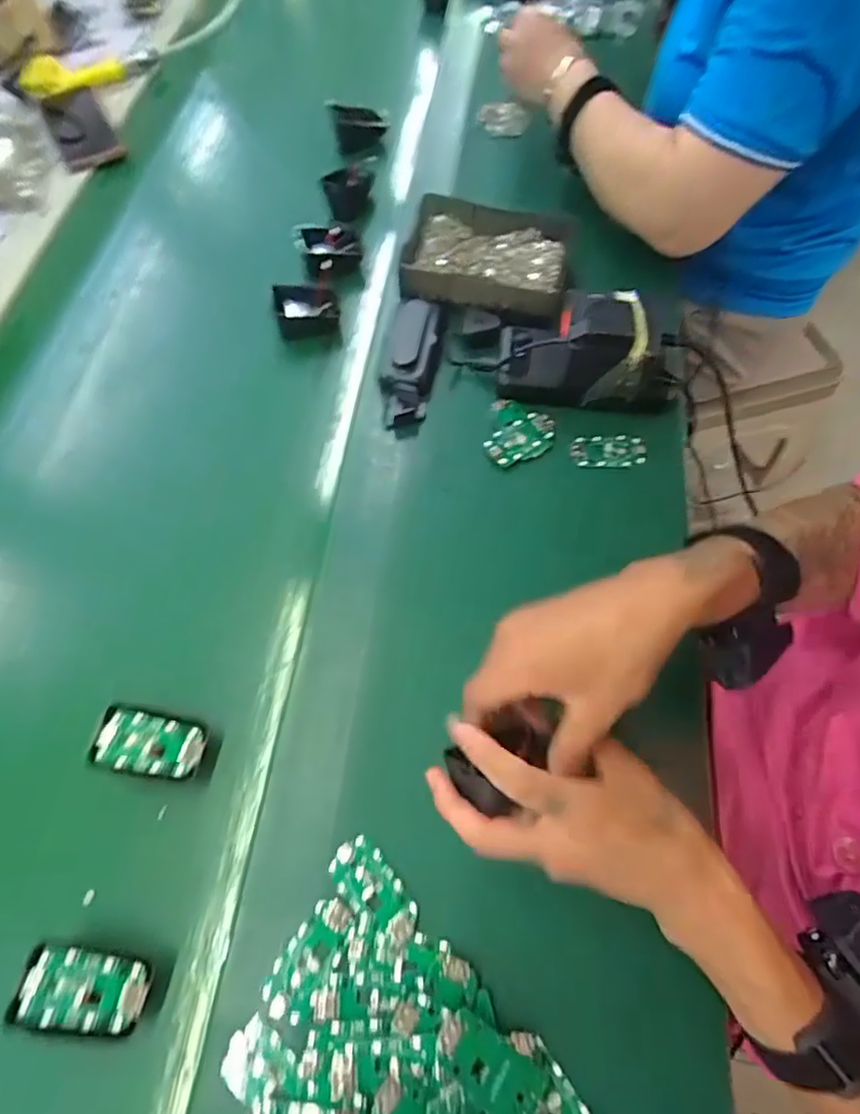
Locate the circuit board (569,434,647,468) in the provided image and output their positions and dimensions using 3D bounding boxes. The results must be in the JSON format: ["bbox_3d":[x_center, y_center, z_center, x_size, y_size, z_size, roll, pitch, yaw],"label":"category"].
[{"bbox_3d":[0.156,-0.094,0.502,0.065,0.004,0.032,0,63,3],"label":"circuit board"}]

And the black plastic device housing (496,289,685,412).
[{"bbox_3d":[0.146,-0.193,0.503,0.158,0.077,0.090,9,64,8],"label":"black plastic device housing"}]

